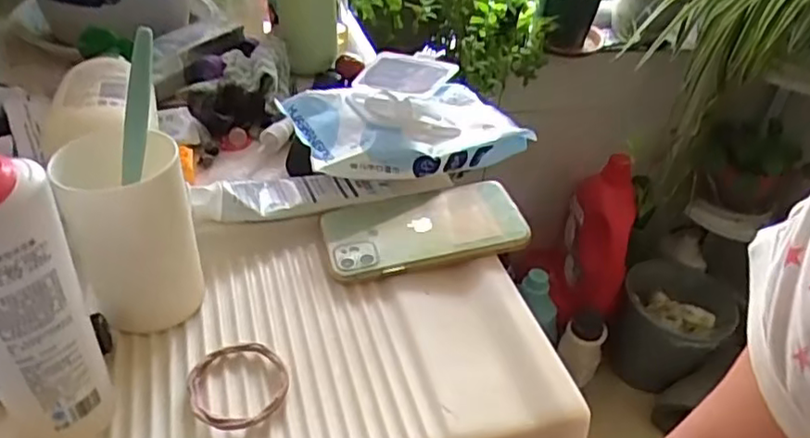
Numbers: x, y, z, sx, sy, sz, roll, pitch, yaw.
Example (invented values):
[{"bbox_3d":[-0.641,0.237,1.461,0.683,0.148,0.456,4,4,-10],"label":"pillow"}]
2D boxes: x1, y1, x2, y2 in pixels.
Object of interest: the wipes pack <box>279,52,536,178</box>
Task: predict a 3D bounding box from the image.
[{"bbox_3d":[0.009,-0.094,0.551,0.199,0.080,0.111,-11,41,-23],"label":"wipes pack"}]

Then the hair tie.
[{"bbox_3d":[-0.099,0.097,0.380,0.057,0.009,0.059,2,40,-2],"label":"hair tie"}]

